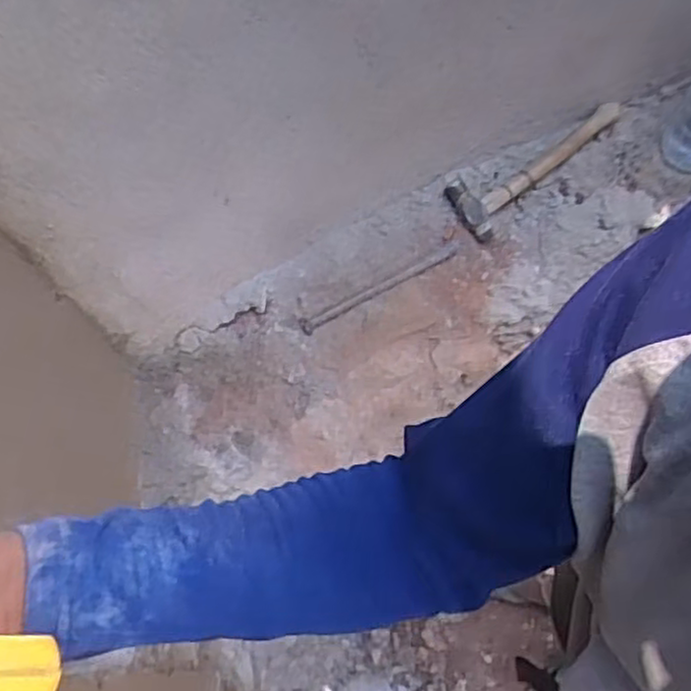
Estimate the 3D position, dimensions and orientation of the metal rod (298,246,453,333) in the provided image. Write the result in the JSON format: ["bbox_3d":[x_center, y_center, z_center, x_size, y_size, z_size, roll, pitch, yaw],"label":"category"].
[{"bbox_3d":[0.047,-0.080,1.031,0.242,0.013,0.021,-28,70,-7],"label":"metal rod"}]

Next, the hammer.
[{"bbox_3d":[0.264,-0.269,1.056,0.286,0.040,0.088,-41,73,-12],"label":"hammer"}]

